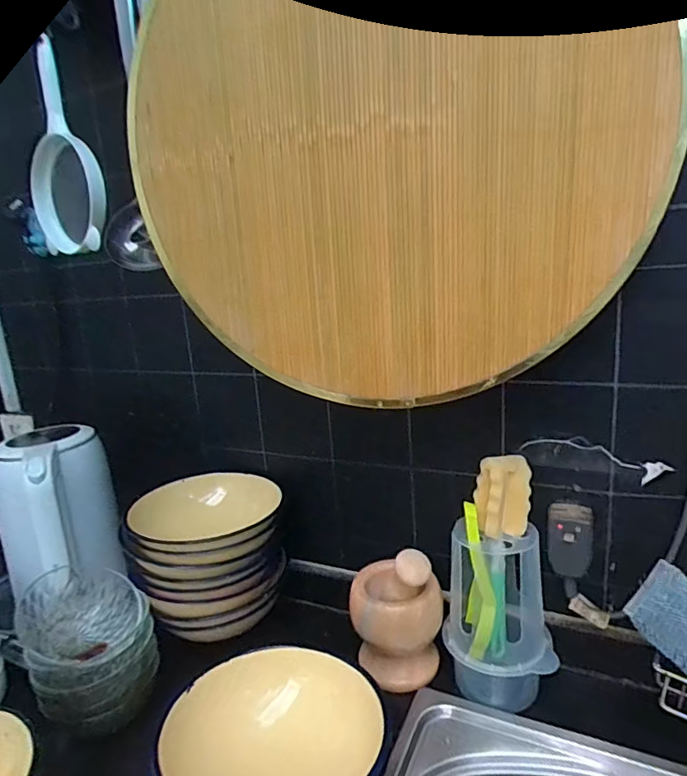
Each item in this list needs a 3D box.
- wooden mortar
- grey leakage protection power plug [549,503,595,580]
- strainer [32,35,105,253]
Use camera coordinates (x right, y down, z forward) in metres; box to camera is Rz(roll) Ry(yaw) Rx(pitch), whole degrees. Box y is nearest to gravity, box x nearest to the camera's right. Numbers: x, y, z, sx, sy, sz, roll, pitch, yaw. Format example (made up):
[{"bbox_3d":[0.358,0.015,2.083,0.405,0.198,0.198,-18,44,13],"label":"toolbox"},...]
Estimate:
[{"bbox_3d":[0.060,0.253,0.598,0.106,0.149,0.091,-3,14,5],"label":"wooden mortar"},{"bbox_3d":[0.237,0.159,0.547,0.041,0.068,0.031,0,15,17],"label":"grey leakage protection power plug"},{"bbox_3d":[-0.309,-0.254,0.570,0.049,0.196,0.111,-16,18,-38],"label":"strainer"}]

